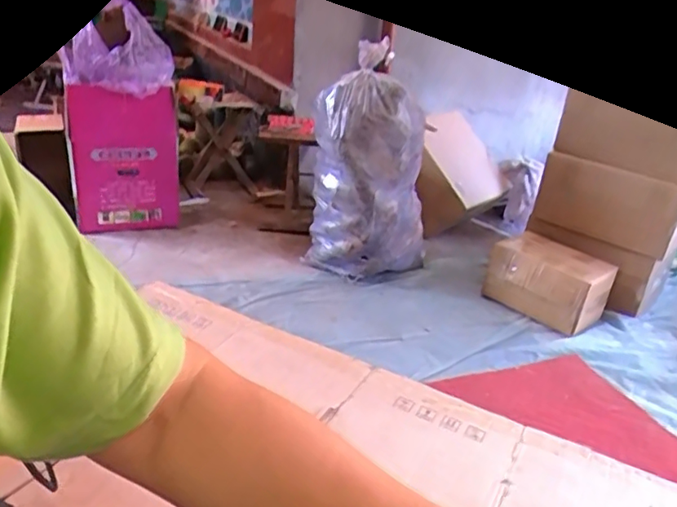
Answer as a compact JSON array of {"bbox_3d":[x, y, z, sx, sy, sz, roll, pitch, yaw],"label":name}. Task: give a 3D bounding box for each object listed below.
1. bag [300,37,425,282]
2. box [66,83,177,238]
[{"bbox_3d":[0.077,-0.208,1.539,0.322,0.542,0.291,13,26,15],"label":"bag"},{"bbox_3d":[-0.626,-0.265,1.688,0.283,0.412,0.041,-5,21,-24],"label":"box"}]

